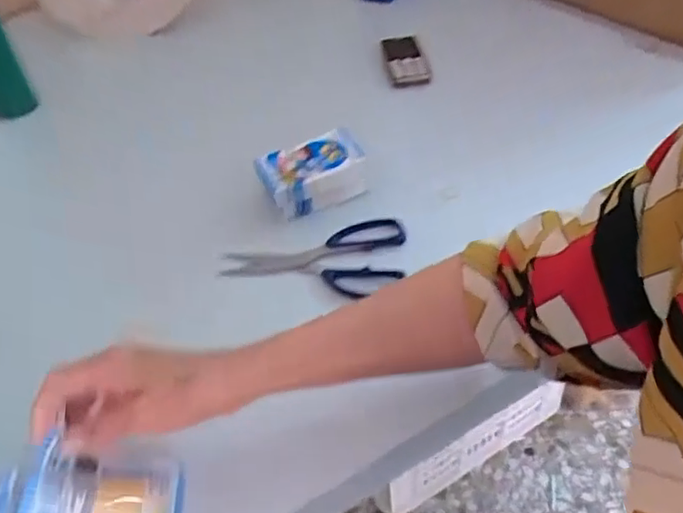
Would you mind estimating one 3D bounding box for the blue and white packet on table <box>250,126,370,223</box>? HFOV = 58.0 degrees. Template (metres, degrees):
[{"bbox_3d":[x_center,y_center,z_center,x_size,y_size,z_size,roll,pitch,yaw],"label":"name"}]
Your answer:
[{"bbox_3d":[-0.032,-0.088,0.670,0.112,0.050,0.074,-24,45,-17],"label":"blue and white packet on table"}]

